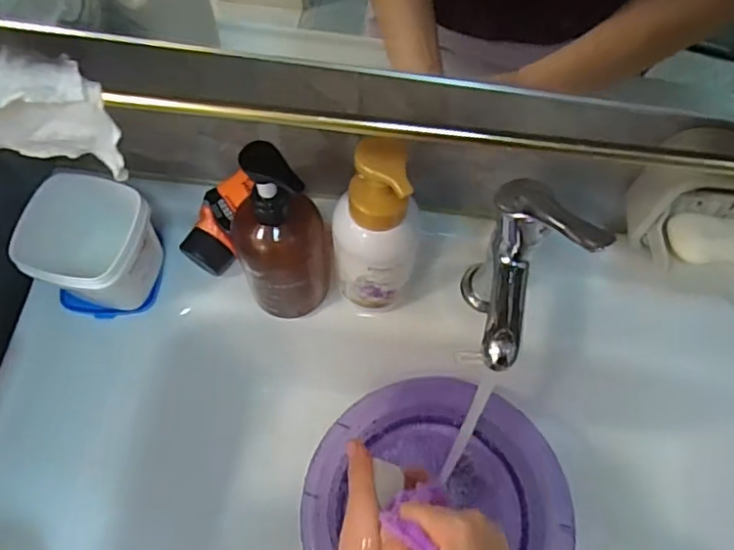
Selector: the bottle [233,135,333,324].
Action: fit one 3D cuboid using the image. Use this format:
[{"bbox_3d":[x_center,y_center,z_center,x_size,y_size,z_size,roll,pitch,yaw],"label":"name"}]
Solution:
[{"bbox_3d":[-0.070,-0.026,0.484,0.072,0.191,0.060,-4,67,-3],"label":"bottle"}]

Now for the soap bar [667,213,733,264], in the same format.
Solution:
[{"bbox_3d":[0.284,-0.027,0.458,0.094,0.018,0.045,1,66,-1],"label":"soap bar"}]

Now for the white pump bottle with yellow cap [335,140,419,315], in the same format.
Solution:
[{"bbox_3d":[0.010,-0.031,0.476,0.072,0.181,0.056,-2,67,-2],"label":"white pump bottle with yellow cap"}]

